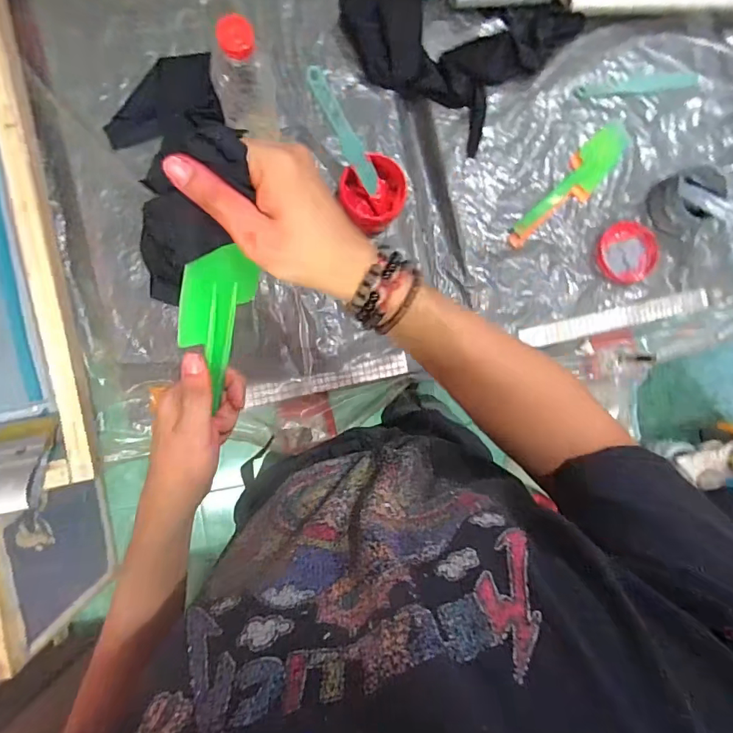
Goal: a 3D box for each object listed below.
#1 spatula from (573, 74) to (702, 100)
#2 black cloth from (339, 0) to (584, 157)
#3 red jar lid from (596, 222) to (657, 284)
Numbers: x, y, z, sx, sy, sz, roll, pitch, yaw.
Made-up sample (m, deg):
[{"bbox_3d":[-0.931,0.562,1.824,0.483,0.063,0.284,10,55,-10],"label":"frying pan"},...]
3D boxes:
[{"bbox_3d":[0.425,-0.438,0.709,0.215,0.005,0.027,-9,91,-8],"label":"spatula"},{"bbox_3d":[0.118,-0.496,0.649,0.301,0.039,0.255,36,85,-7],"label":"black cloth"},{"bbox_3d":[0.404,-0.177,0.705,0.093,0.011,0.092,0,90,-8],"label":"red jar lid"}]

